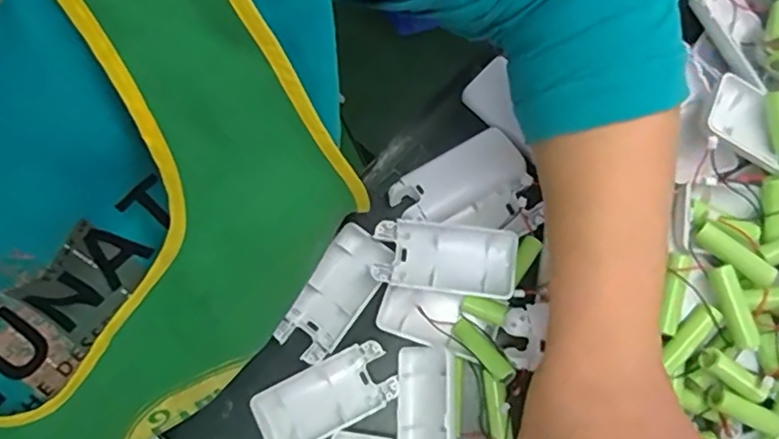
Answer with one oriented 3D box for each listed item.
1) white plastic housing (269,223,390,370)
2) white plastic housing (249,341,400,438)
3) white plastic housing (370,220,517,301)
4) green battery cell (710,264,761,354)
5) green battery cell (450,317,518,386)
[{"bbox_3d":[-0.038,0.051,0.418,0.044,0.010,0.093,35,81,10],"label":"white plastic housing"},{"bbox_3d":[-0.044,0.121,0.409,0.095,0.011,0.045,-27,77,-4],"label":"white plastic housing"},{"bbox_3d":[0.036,0.027,0.407,0.092,0.024,0.044,8,77,4],"label":"white plastic housing"},{"bbox_3d":[0.205,0.052,0.357,0.014,0.014,0.050,-15,81,-3],"label":"green battery cell"},{"bbox_3d":[0.061,0.087,0.394,0.014,0.012,0.050,-40,62,-9],"label":"green battery cell"}]

